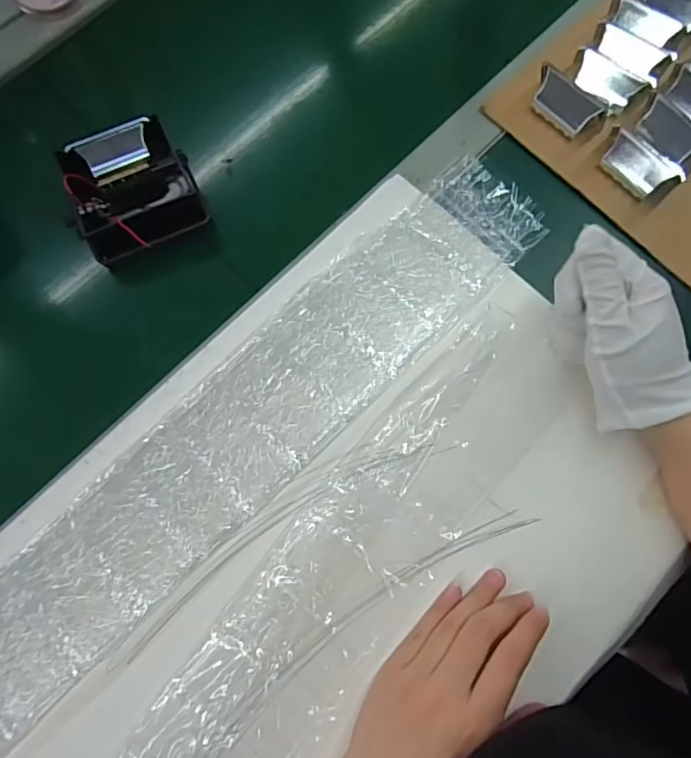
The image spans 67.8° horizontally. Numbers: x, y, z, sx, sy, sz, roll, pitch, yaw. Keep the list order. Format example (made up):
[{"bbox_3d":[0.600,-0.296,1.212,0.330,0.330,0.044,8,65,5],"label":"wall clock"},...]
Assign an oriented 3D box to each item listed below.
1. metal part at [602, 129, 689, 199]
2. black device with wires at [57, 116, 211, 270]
[{"bbox_3d":[0.223,-0.161,0.389,0.017,0.032,0.054,-38,79,-9],"label":"metal part"},{"bbox_3d":[-0.161,-0.144,0.400,0.090,0.051,0.095,-21,77,-5],"label":"black device with wires"}]

